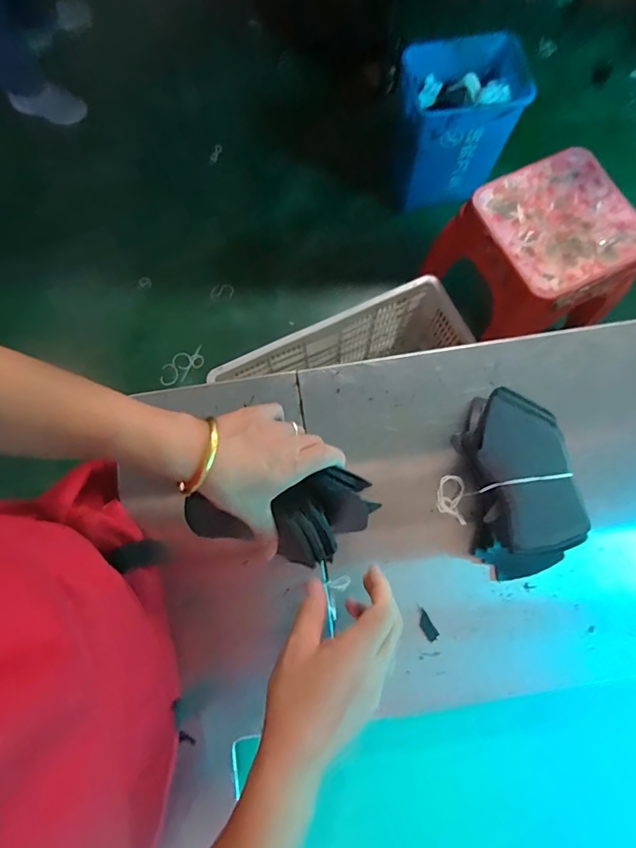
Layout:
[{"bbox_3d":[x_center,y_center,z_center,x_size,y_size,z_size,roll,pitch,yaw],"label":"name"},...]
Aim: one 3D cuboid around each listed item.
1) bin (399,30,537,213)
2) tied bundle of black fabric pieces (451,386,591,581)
[{"bbox_3d":[0.378,-0.816,1.285,0.307,0.299,0.250,-6,76,-1],"label":"bin"},{"bbox_3d":[0.190,0.057,0.453,0.085,0.079,0.178,-7,76,-1],"label":"tied bundle of black fabric pieces"}]

